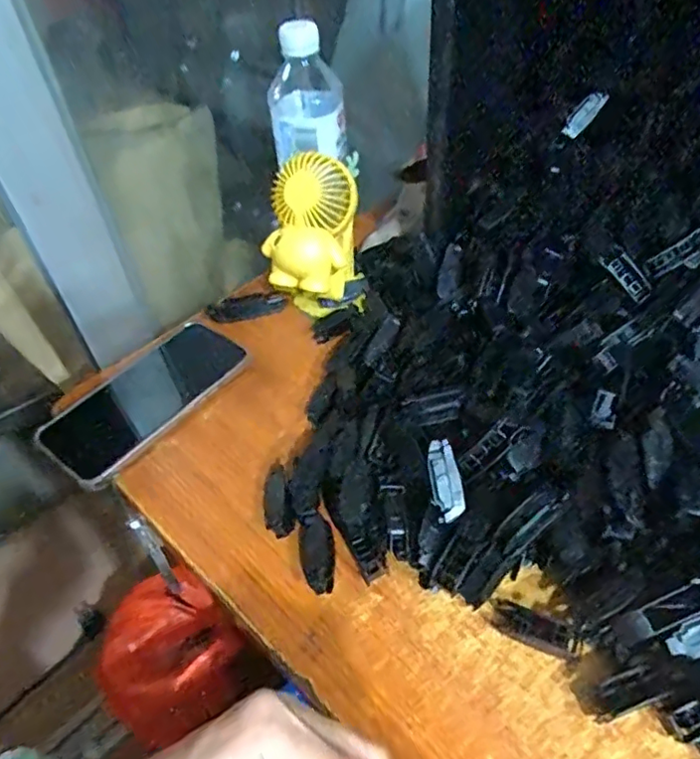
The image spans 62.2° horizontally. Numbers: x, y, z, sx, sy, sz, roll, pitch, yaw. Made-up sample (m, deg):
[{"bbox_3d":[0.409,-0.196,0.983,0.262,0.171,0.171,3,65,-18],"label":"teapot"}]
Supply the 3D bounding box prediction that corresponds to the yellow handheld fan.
[{"bbox_3d":[-0.031,-0.110,0.494,0.071,0.140,0.077,5,47,10],"label":"yellow handheld fan"}]

